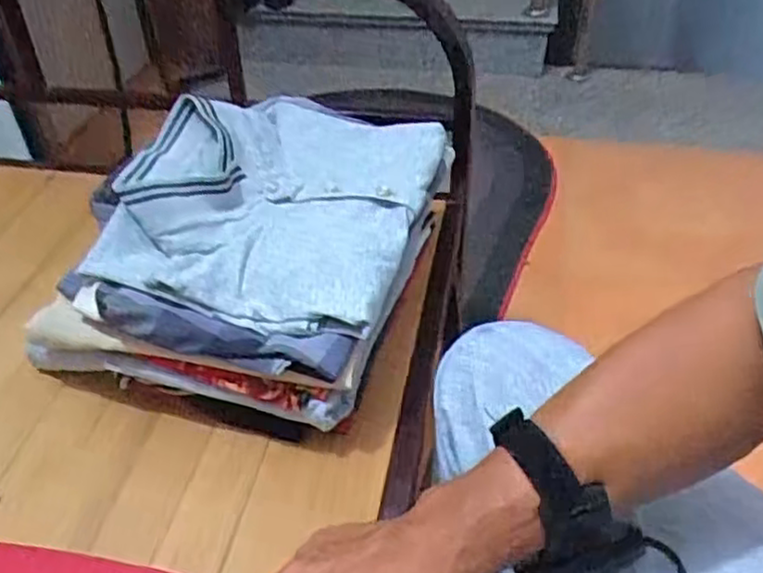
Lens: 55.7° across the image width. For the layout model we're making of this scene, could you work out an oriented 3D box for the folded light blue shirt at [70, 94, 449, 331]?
[{"bbox_3d":[-0.087,-0.096,0.636,0.248,0.051,0.295,10,42,13],"label":"folded light blue shirt"}]

